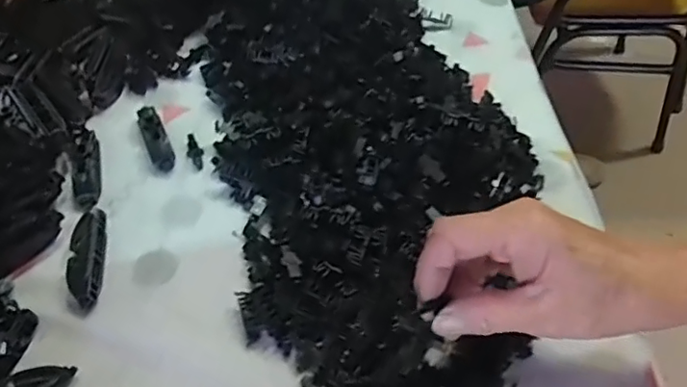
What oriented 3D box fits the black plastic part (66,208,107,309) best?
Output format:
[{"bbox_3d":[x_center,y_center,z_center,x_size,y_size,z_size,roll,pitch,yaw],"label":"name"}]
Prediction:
[{"bbox_3d":[-0.181,0.046,0.407,0.022,0.015,0.078,-7,50,-6],"label":"black plastic part"}]

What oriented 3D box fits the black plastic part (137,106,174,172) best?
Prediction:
[{"bbox_3d":[-0.158,-0.047,0.484,0.018,0.020,0.070,-20,53,-16],"label":"black plastic part"}]

